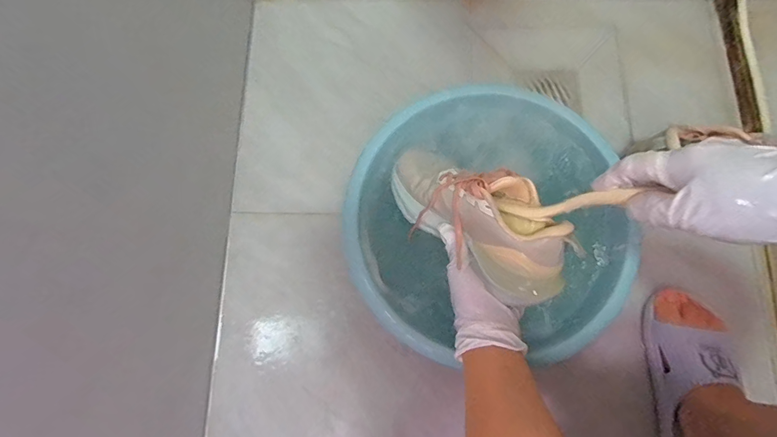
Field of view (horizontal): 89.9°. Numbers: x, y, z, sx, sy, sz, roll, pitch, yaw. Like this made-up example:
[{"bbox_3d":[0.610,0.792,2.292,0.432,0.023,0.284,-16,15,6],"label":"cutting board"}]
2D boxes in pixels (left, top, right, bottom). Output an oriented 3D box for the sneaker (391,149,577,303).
[{"bbox_3d":[0.094,-0.014,0.436,0.098,0.080,0.229,-43,53,-7],"label":"sneaker"}]

